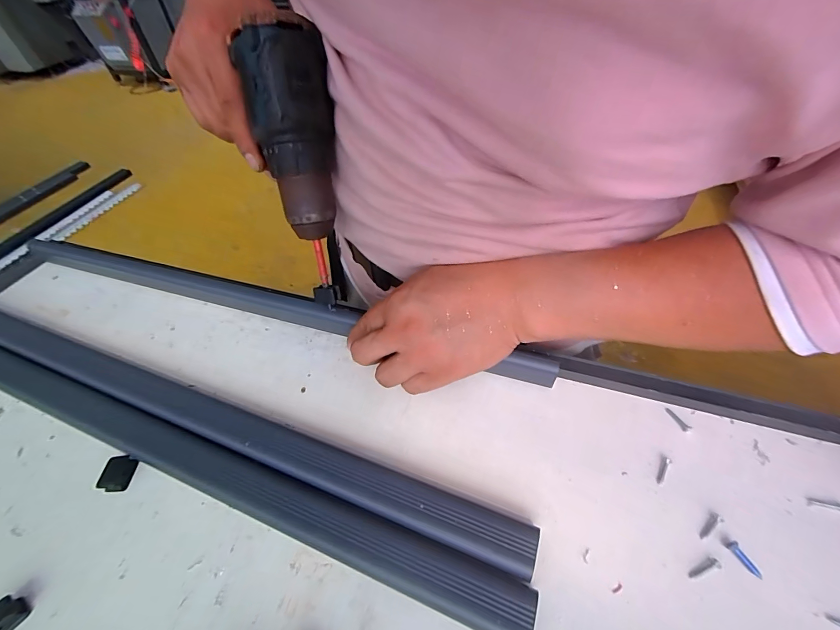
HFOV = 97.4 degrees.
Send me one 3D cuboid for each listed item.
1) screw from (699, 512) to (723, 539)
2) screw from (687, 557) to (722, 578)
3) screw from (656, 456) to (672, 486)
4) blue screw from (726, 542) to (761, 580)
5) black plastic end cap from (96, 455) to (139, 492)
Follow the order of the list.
[{"bbox_3d":[0.177,0.128,0.224,0.019,0.004,0.006,-30,53,-22],"label":"screw"},{"bbox_3d":[0.163,0.145,0.211,0.020,0.004,0.005,-17,49,-12],"label":"screw"},{"bbox_3d":[0.163,0.104,0.248,0.006,0.004,0.021,29,55,26],"label":"screw"},{"bbox_3d":[0.187,0.141,0.212,0.006,0.004,0.019,-21,50,-15],"label":"blue screw"},{"bbox_3d":[-0.212,0.111,0.260,0.016,0.009,0.023,-7,47,-3],"label":"black plastic end cap"}]

